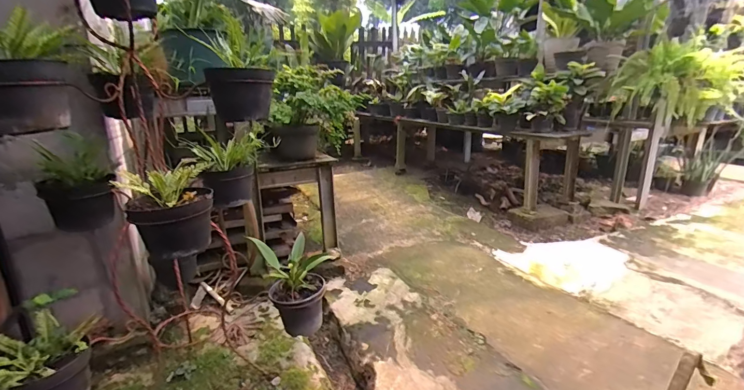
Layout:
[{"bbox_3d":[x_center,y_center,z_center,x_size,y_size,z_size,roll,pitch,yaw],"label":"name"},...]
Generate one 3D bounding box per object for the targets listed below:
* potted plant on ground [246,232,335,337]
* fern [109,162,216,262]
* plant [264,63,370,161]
[{"bbox_3d":[-0.225,0.270,1.110,0.220,0.244,0.172,-6,17,-16],"label":"potted plant on ground"},{"bbox_3d":[-0.448,0.038,0.834,0.174,0.170,0.143,-12,19,-31],"label":"fern"},{"bbox_3d":[-0.256,-0.386,1.762,0.353,0.400,0.646,4,17,17],"label":"plant"}]

